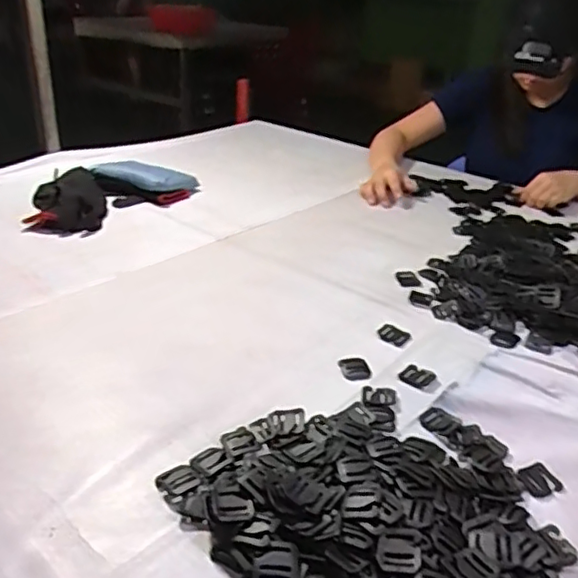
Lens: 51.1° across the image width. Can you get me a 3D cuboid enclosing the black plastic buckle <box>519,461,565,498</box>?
[{"bbox_3d":[0.219,0.168,0.530,0.034,0.006,0.029,-9,30,-22],"label":"black plastic buckle"}]

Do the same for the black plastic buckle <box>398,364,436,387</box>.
[{"bbox_3d":[0.138,0.094,0.653,0.035,0.004,0.030,17,31,24],"label":"black plastic buckle"}]

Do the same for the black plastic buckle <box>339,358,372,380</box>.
[{"bbox_3d":[0.072,0.085,0.654,0.033,0.005,0.031,0,28,-7],"label":"black plastic buckle"}]

